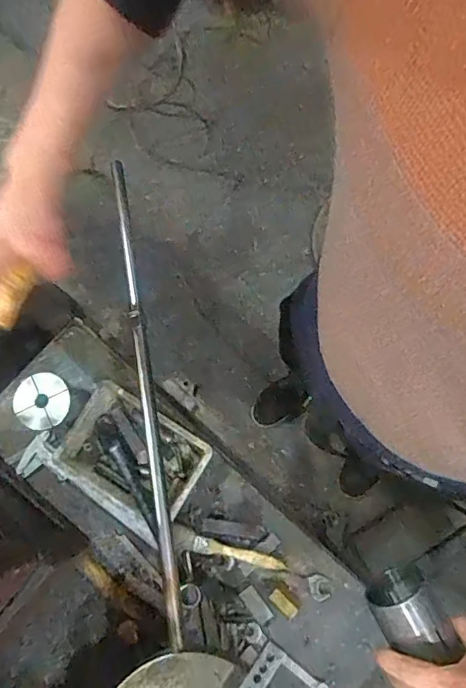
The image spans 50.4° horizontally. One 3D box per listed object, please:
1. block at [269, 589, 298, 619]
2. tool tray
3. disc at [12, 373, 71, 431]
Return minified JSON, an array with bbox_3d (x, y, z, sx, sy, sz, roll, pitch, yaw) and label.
[{"bbox_3d":[0.061,0.316,0.602,0.035,0.008,0.015,40,79,10],"label":"block"},{"bbox_3d":[-0.130,0.150,0.636,0.170,0.050,0.138,33,79,10],"label":"tool tray"},{"bbox_3d":[-0.225,0.067,0.583,0.062,0.010,0.064,-32,77,-6],"label":"disc"}]

